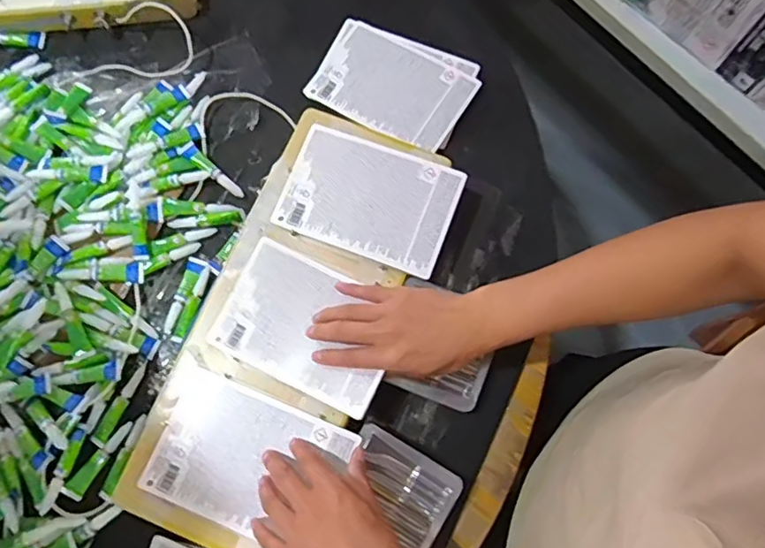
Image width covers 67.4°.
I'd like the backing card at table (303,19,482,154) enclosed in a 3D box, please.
[{"bbox_3d":[0.010,-0.214,0.650,0.174,0.009,0.112,31,77,13],"label":"backing card at table"}]

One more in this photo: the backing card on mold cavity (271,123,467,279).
[{"bbox_3d":[-0.013,-0.077,0.577,0.169,0.009,0.116,21,80,7],"label":"backing card on mold cavity"}]

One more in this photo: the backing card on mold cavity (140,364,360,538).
[{"bbox_3d":[-0.121,0.165,0.514,0.161,0.006,0.114,22,74,6],"label":"backing card on mold cavity"}]

